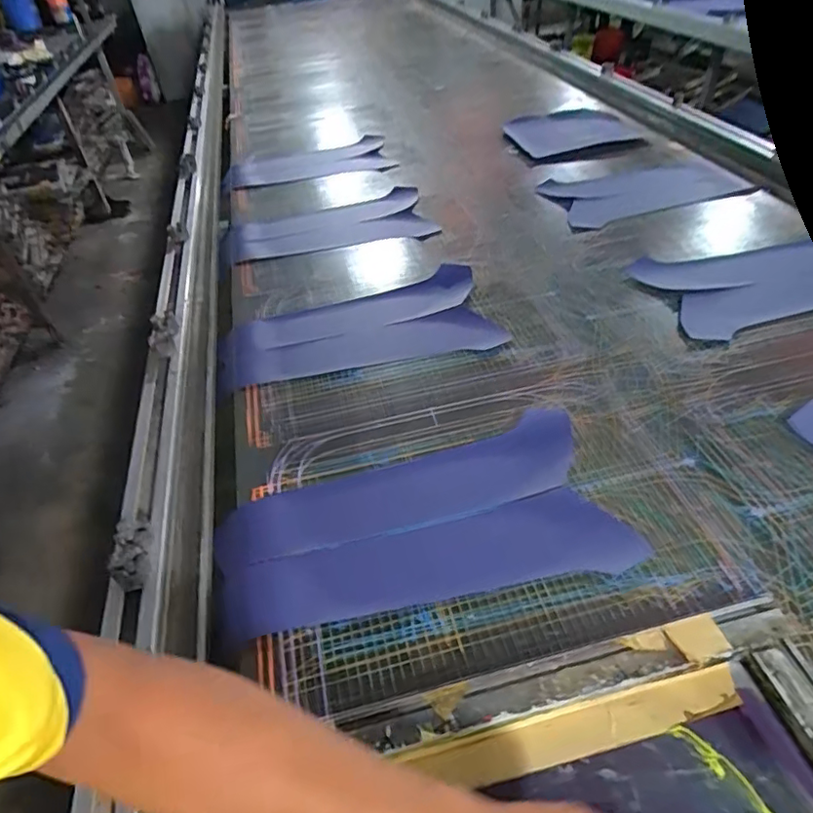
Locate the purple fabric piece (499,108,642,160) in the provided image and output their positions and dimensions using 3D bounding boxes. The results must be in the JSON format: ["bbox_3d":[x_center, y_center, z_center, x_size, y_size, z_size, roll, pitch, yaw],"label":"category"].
[{"bbox_3d":[0.441,-0.758,1.531,0.304,0.020,0.275,-12,43,-6],"label":"purple fabric piece"}]

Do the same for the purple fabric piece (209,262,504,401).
[{"bbox_3d":[-0.085,-0.127,0.935,0.448,0.013,0.233,-14,44,-8],"label":"purple fabric piece"}]

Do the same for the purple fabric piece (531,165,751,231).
[{"bbox_3d":[0.515,-0.482,1.237,0.403,0.026,0.199,-16,44,-10],"label":"purple fabric piece"}]

